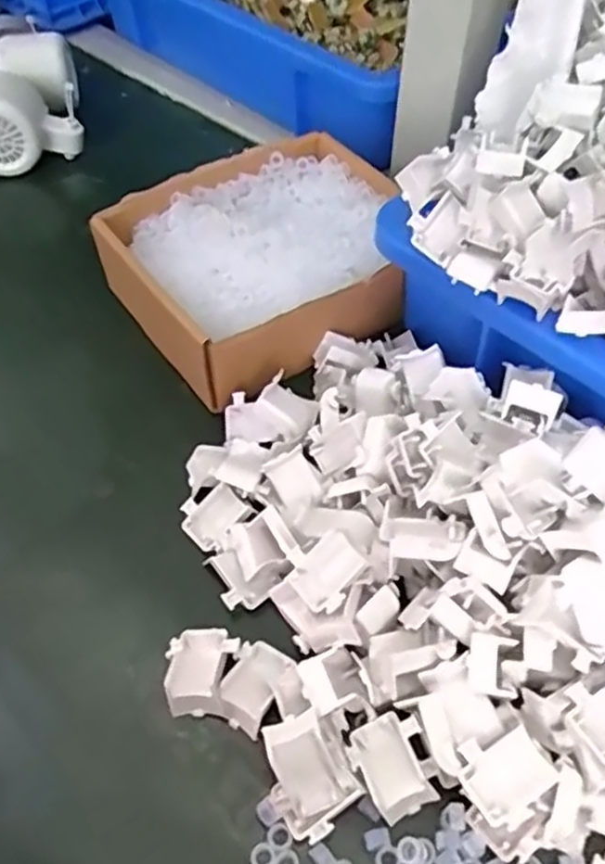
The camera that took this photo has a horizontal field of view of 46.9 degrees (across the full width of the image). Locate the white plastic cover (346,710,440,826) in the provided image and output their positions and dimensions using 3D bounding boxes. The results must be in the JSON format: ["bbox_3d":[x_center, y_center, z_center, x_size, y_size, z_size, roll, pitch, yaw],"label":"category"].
[{"bbox_3d":[0.034,0.121,0.256,0.026,0.008,0.033,-23,56,-16],"label":"white plastic cover"}]

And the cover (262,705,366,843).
[{"bbox_3d":[0.001,0.123,0.252,0.028,0.018,0.038,-27,57,-19],"label":"cover"}]

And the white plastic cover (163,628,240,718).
[{"bbox_3d":[-0.040,0.096,0.281,0.027,0.015,0.033,1,53,2],"label":"white plastic cover"}]

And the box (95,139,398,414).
[{"bbox_3d":[-0.017,-0.104,0.410,0.169,0.048,0.138,-30,58,-21],"label":"box"}]

